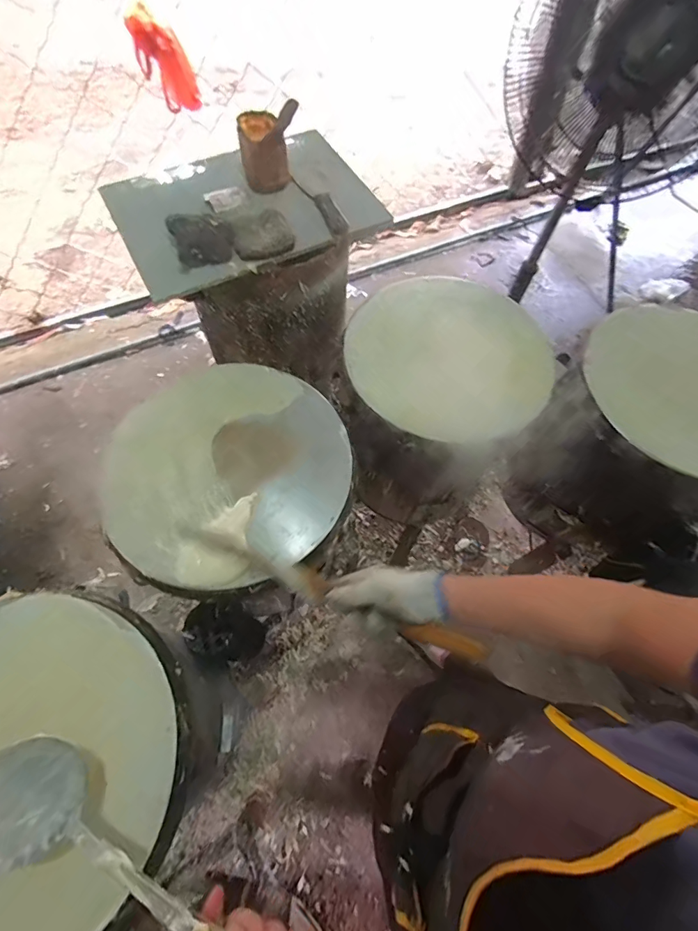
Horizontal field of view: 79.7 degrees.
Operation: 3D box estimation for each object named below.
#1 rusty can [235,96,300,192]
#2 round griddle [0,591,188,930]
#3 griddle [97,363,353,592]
[{"bbox_3d":[-0.159,-0.618,0.806,0.098,0.150,0.114,-15,66,-9],"label":"rusty can"},{"bbox_3d":[-0.402,0.369,0.510,0.376,0.084,0.388,42,70,16],"label":"round griddle"},{"bbox_3d":[-0.175,0.000,0.658,0.335,0.041,0.378,31,65,8],"label":"griddle"}]

